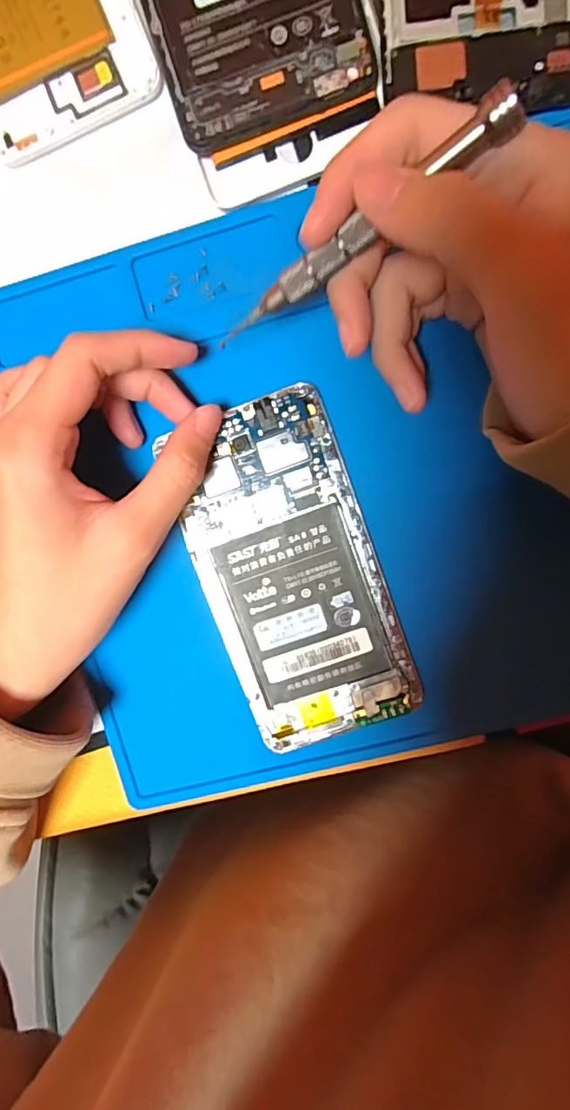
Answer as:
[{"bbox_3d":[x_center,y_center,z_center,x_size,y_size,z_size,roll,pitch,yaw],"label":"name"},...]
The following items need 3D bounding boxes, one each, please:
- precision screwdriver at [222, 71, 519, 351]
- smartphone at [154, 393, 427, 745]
[{"bbox_3d":[0.019,-0.093,0.154,0.099,0.007,0.009,-26,97,31],"label":"precision screwdriver"},{"bbox_3d":[0.004,0.009,0.217,0.070,0.006,0.139,-19,98,6],"label":"smartphone"}]

